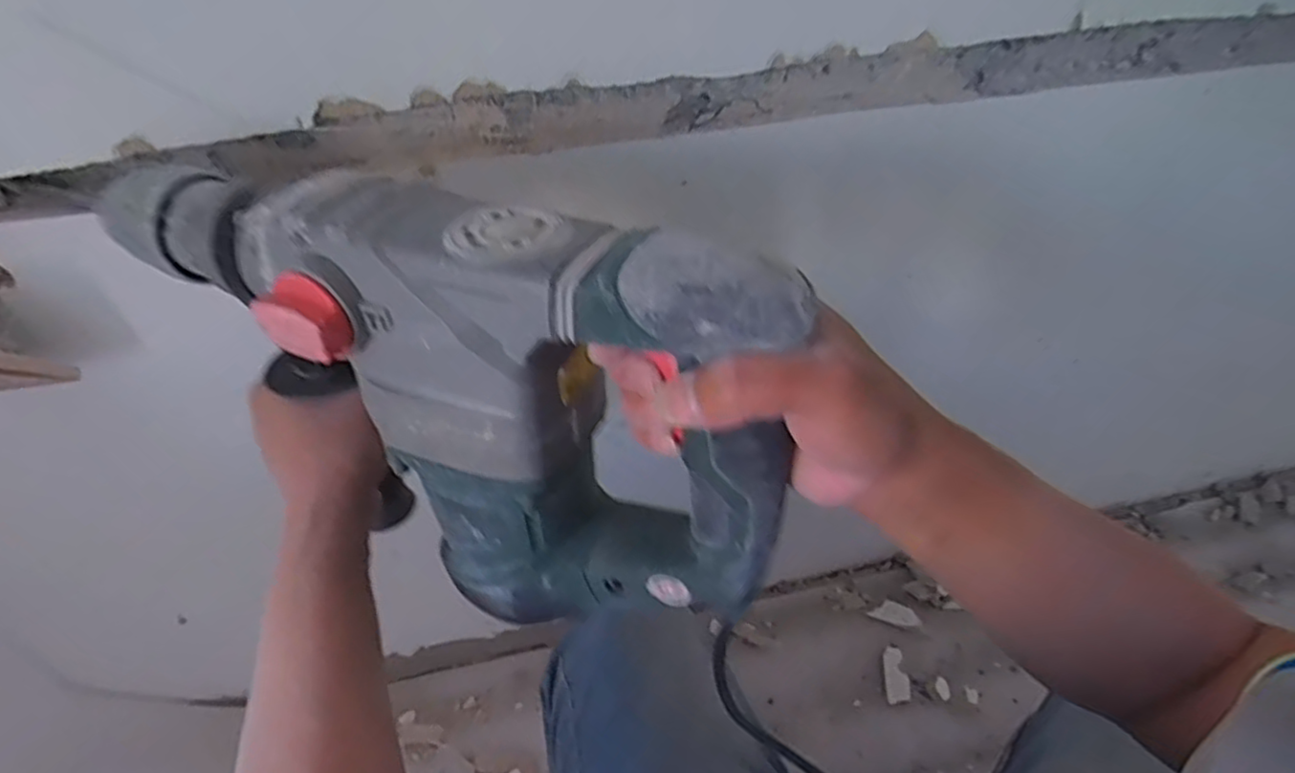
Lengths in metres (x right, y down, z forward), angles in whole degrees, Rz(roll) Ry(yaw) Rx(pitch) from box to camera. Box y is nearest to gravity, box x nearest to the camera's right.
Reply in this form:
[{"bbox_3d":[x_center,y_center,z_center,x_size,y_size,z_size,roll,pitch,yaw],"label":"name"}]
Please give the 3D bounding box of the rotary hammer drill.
[{"bbox_3d":[-0.088,0.003,0.321,0.309,0.194,0.085,17,49,18],"label":"rotary hammer drill"}]

